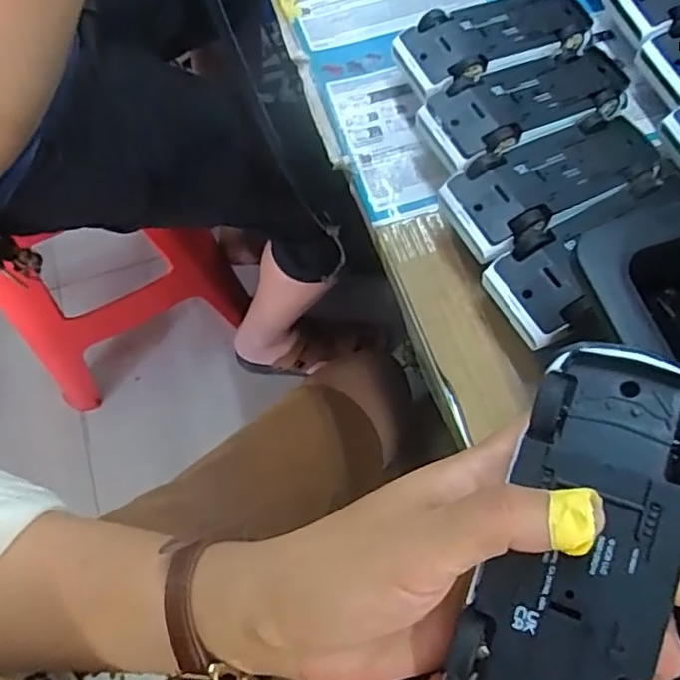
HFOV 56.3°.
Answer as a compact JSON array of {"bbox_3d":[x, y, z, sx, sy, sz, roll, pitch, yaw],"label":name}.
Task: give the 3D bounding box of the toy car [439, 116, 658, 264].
[{"bbox_3d":[0.121,-0.085,0.369,0.123,0.040,0.055,-23,69,-9],"label":"toy car"}]

